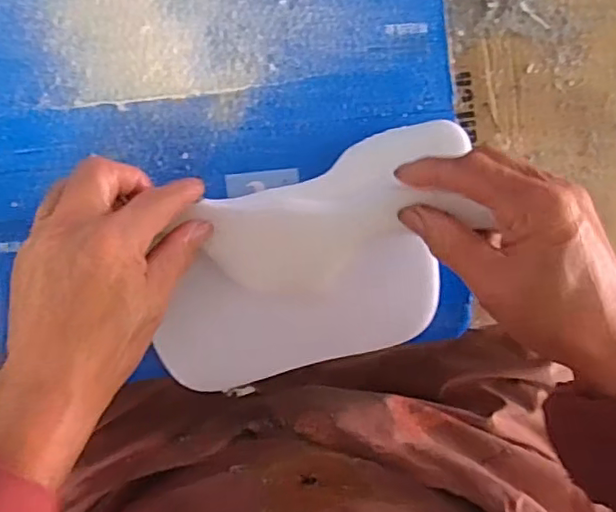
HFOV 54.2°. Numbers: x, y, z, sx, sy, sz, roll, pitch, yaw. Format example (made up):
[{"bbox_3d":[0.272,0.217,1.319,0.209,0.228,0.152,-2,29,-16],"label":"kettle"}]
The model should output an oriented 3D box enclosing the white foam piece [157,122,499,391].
[{"bbox_3d":[0.009,0.007,0.372,0.210,0.025,0.118,-23,96,-7],"label":"white foam piece"}]

